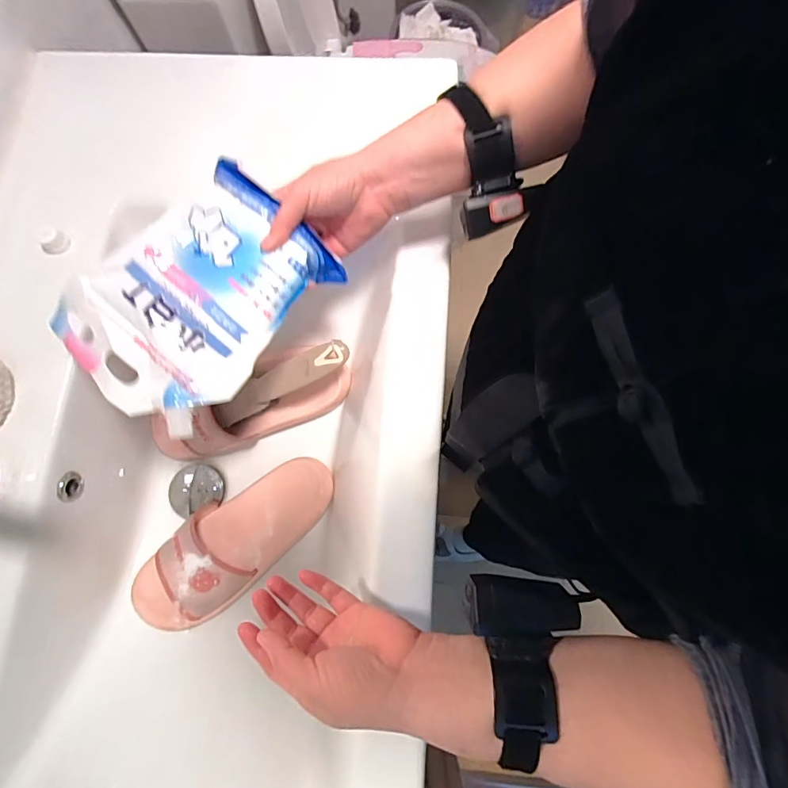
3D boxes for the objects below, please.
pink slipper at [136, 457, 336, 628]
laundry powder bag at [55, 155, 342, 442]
[{"bbox_3d":[-0.189,0.167,0.505,0.258,0.060,0.110,-44,80,-7],"label":"pink slipper"},{"bbox_3d":[-0.169,-0.083,0.379,0.149,0.038,0.214,43,83,9],"label":"laundry powder bag"}]

